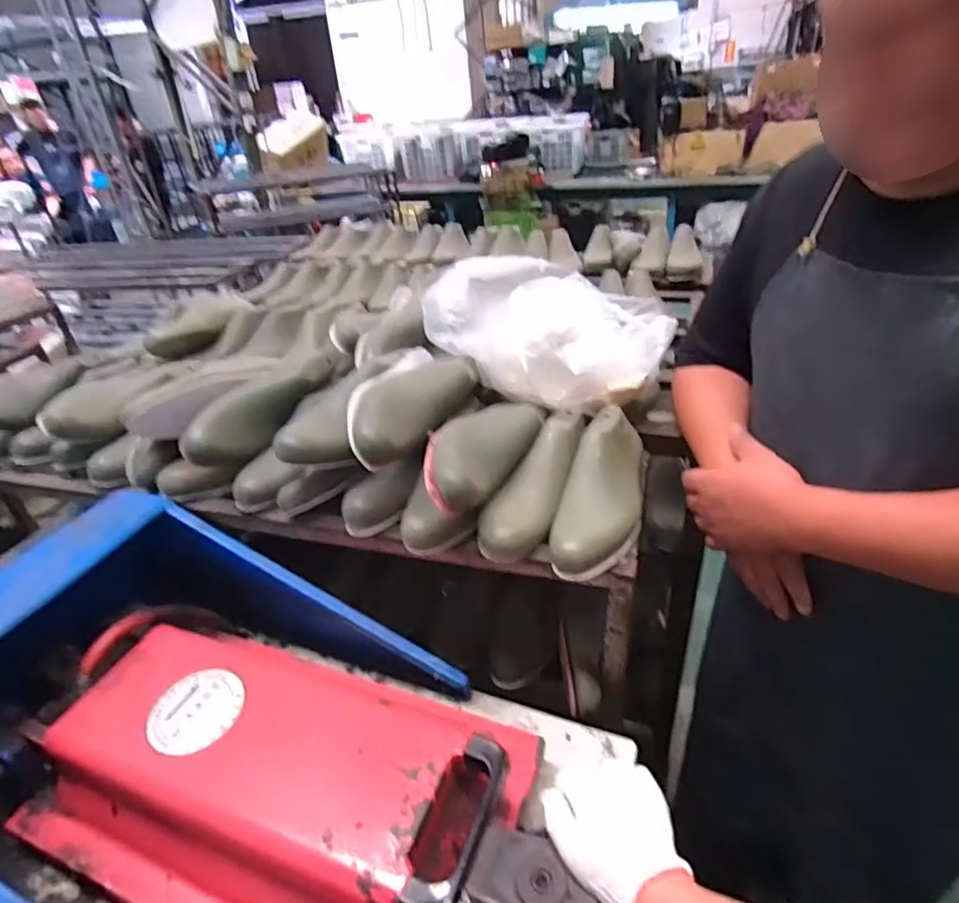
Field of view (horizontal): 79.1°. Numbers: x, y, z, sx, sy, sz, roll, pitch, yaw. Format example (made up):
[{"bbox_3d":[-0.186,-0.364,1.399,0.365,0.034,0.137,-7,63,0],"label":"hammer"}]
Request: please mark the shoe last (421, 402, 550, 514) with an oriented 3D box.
[{"bbox_3d":[0.004,-0.003,0.713,0.098,0.084,0.231,16,38,28],"label":"shoe last"}]

